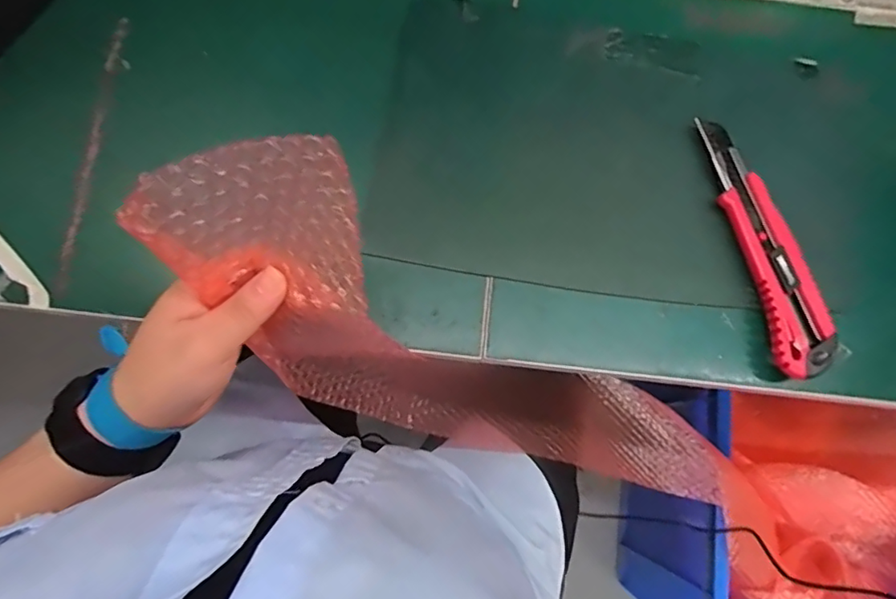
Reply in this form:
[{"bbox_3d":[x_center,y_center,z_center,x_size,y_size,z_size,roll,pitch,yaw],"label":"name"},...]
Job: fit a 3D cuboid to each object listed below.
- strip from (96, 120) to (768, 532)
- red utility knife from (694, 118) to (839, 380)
[{"bbox_3d":[0.088,0.097,0.501,0.222,0.752,0.124,8,72,39],"label":"strip"},{"bbox_3d":[0.207,-0.038,0.360,0.038,0.018,0.177,-12,77,-5],"label":"red utility knife"}]

